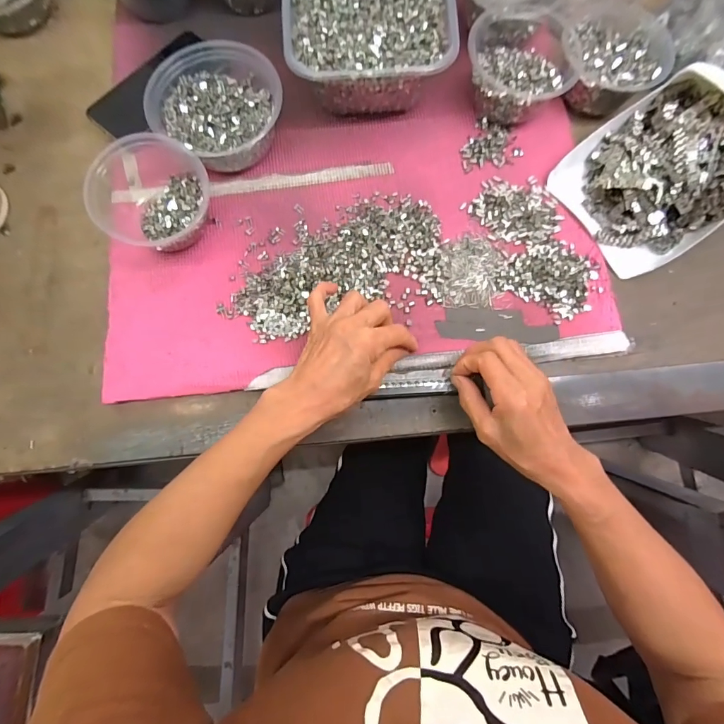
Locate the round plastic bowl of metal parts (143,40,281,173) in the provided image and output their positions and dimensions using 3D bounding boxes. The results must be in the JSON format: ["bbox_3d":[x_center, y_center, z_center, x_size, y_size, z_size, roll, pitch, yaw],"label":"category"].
[{"bbox_3d":[-0.150,-0.269,0.433,0.118,0.061,0.123,0,77,0],"label":"round plastic bowl of metal parts"}]

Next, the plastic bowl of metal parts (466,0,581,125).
[{"bbox_3d":[0.167,-0.325,0.442,0.114,0.055,0.120,0,77,0],"label":"plastic bowl of metal parts"}]

